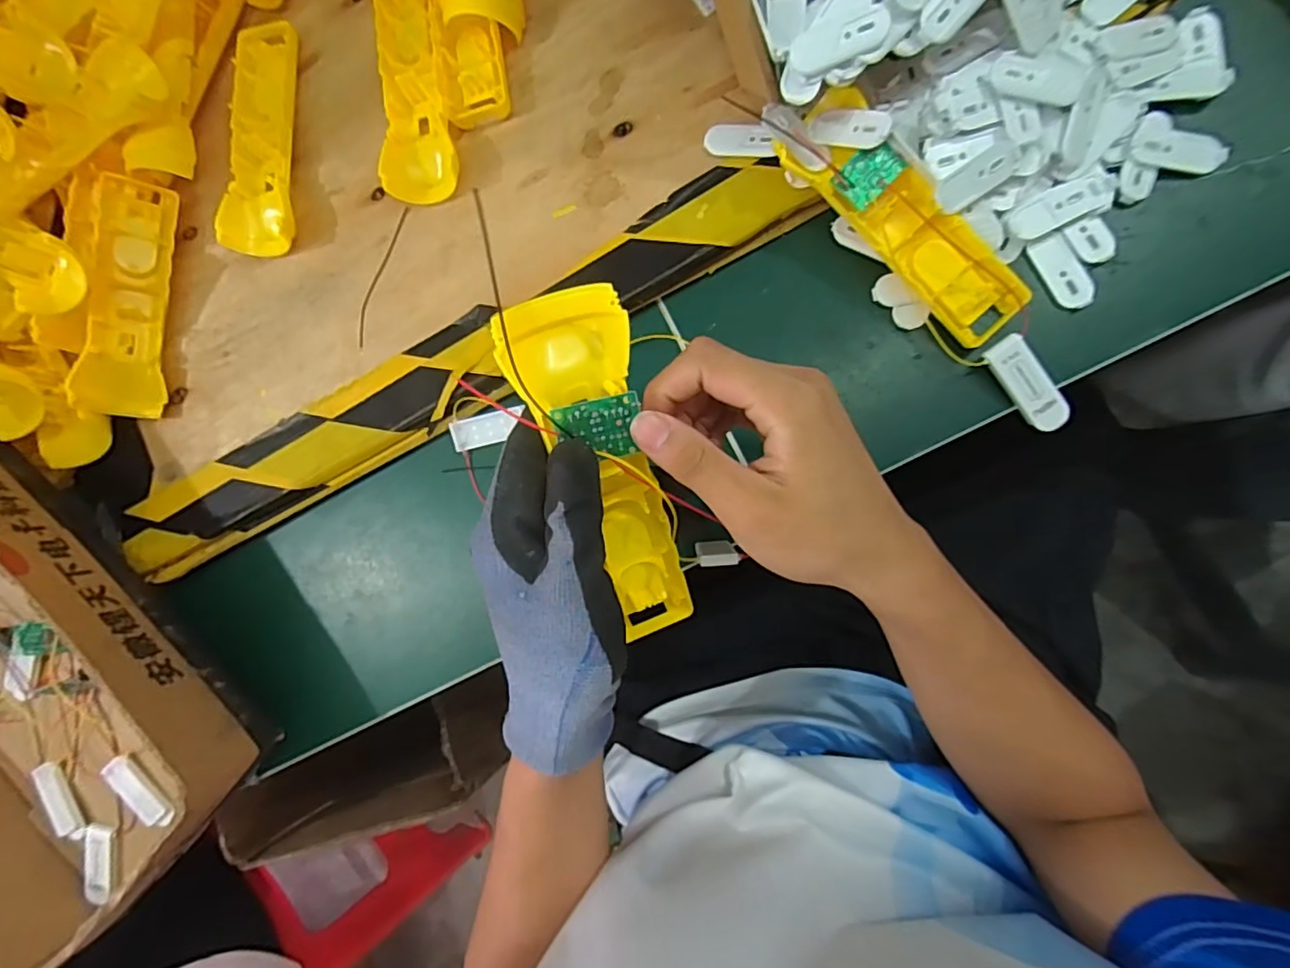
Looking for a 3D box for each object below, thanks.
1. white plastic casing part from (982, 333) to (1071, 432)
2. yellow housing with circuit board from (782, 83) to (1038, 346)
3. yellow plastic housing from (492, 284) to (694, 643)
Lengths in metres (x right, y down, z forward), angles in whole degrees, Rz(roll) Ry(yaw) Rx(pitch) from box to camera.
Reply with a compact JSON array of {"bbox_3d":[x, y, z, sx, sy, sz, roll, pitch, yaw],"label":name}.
[{"bbox_3d":[0.212,-0.055,0.326,0.021,0.006,0.056,-34,93,27],"label":"white plastic casing part"},{"bbox_3d":[0.143,-0.148,0.331,0.046,0.033,0.160,-40,81,6],"label":"yellow housing with circuit board"},{"bbox_3d":[-0.016,0.003,0.258,0.050,0.029,0.165,-13,114,8],"label":"yellow plastic housing"}]

